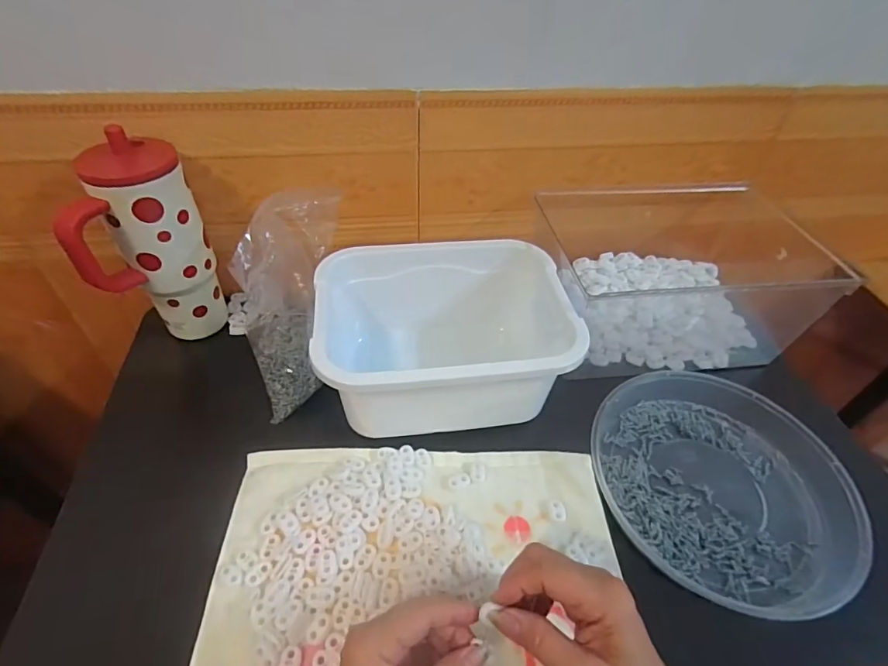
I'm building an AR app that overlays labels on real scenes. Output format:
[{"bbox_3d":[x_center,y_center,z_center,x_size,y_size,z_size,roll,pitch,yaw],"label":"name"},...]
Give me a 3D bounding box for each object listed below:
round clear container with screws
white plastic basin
[{"bbox_3d":[0.261,0.138,0.446,0.213,0.037,0.233,2,46,-2],"label":"round clear container with screws"},{"bbox_3d":[-0.005,0.004,0.498,0.253,0.120,0.176,-5,47,-8],"label":"white plastic basin"}]

